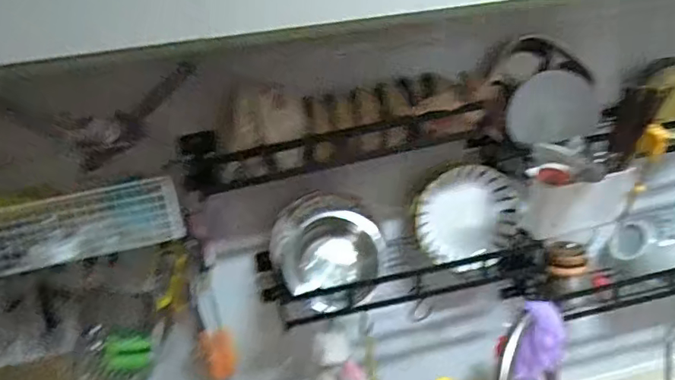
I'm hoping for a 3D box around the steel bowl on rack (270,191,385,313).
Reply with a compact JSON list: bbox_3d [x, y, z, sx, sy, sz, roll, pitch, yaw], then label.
[{"bbox_3d":[-0.010,0.094,0.823,0.171,0.142,0.103,-14,15,-24],"label":"steel bowl on rack"}]

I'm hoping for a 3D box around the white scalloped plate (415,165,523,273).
[{"bbox_3d":[0.219,0.042,0.869,0.179,0.159,0.033,-21,5,-10],"label":"white scalloped plate"}]

